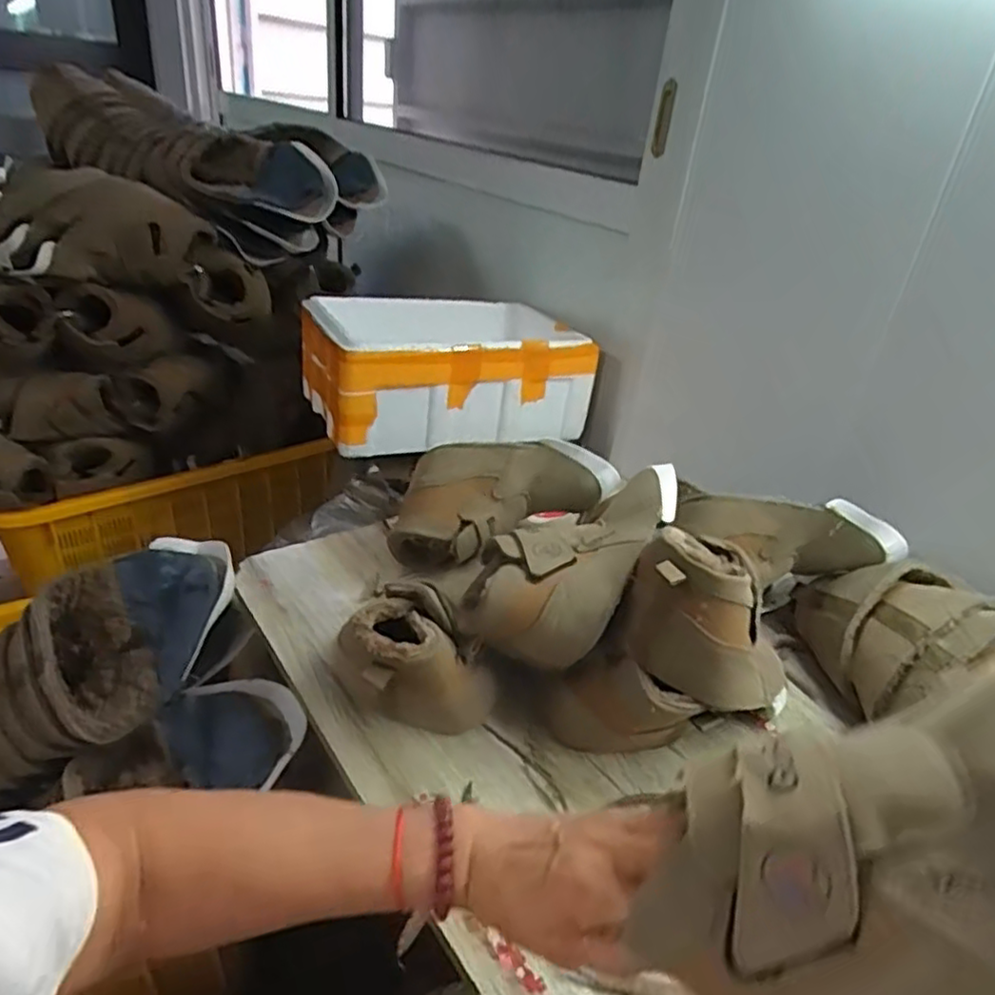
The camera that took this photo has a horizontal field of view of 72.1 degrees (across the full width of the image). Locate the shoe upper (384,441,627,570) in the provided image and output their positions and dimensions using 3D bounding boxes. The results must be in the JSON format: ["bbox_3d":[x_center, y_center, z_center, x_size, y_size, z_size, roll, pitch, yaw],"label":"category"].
[{"bbox_3d":[0.007,-0.003,0.794,0.273,0.127,0.085,-17,37,-13],"label":"shoe upper"}]

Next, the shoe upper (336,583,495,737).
[{"bbox_3d":[-0.070,0.149,0.617,0.131,0.112,0.095,-1,32,-13],"label":"shoe upper"}]

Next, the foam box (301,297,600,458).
[{"bbox_3d":[-0.090,-0.222,1.110,0.402,0.152,0.303,-8,34,-24],"label":"foam box"}]

